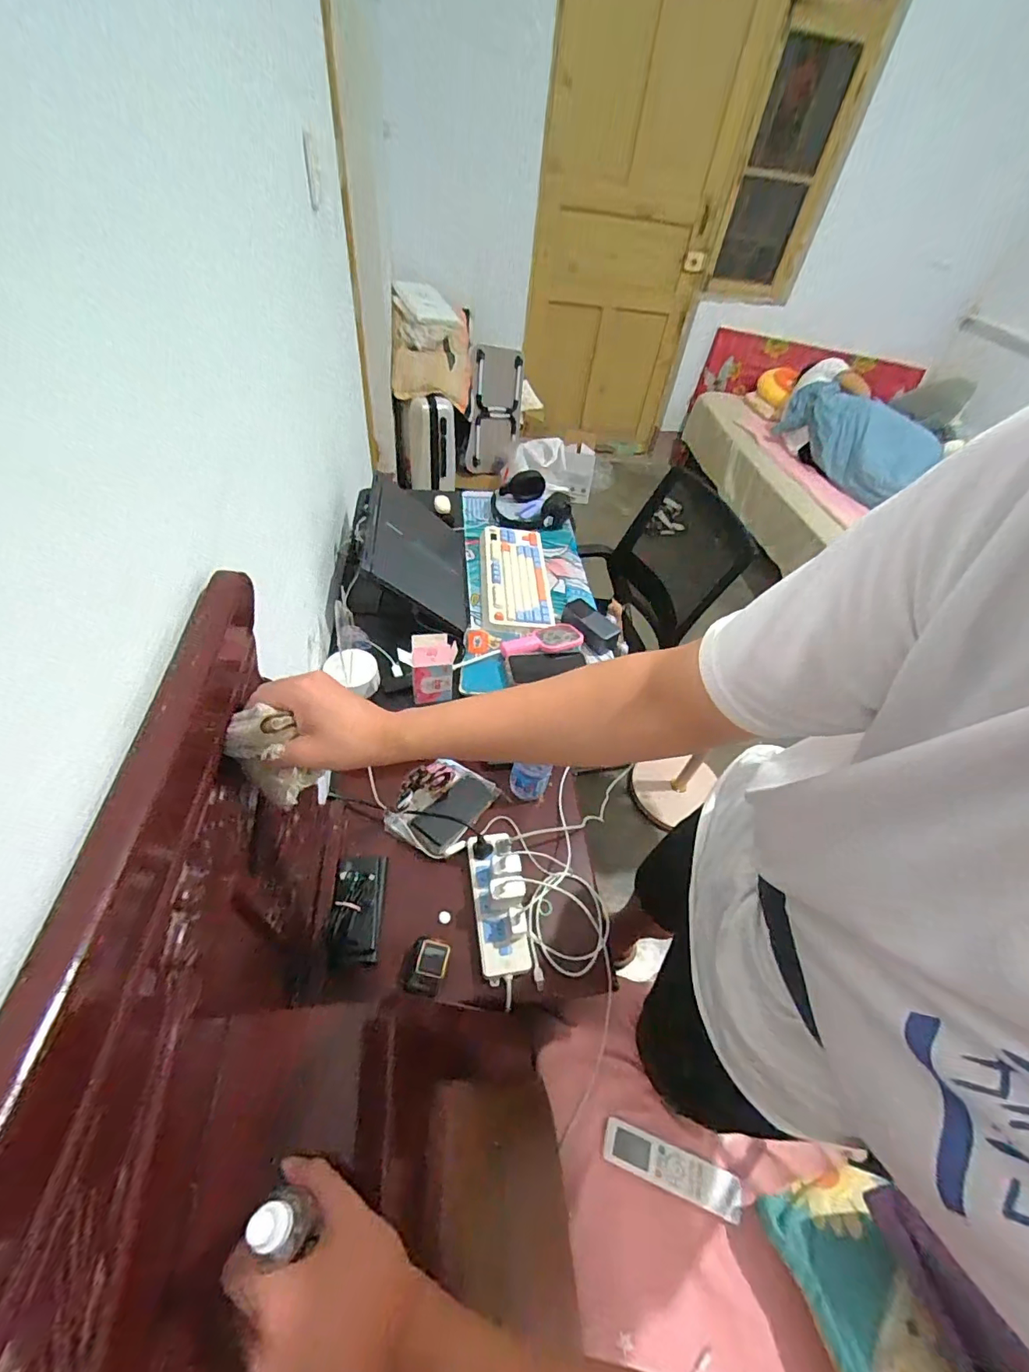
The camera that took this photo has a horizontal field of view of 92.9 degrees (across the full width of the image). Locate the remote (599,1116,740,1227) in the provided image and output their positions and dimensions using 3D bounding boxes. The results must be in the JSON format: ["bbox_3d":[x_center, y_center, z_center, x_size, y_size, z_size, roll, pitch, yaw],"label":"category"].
[{"bbox_3d":[0.224,0.689,0.700,0.194,0.020,0.052,19,51,9],"label":"remote"}]

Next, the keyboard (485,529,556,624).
[{"bbox_3d":[0.009,-0.267,1.163,0.148,0.034,0.357,-1,51,-7],"label":"keyboard"}]

